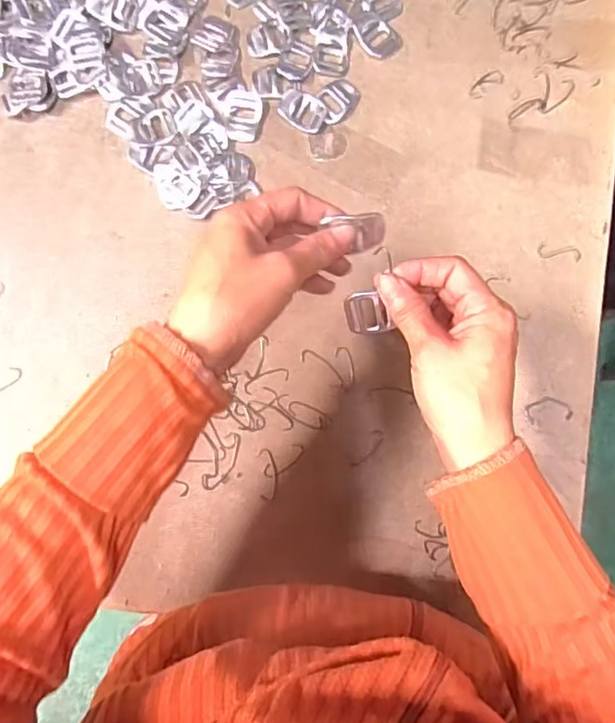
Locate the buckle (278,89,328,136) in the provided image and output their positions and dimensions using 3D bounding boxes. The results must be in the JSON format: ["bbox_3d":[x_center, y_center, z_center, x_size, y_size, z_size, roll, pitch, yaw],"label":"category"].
[{"bbox_3d":[-0.003,-0.207,0.464,0.039,0.004,0.029,25,83,-1],"label":"buckle"}]

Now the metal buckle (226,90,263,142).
[{"bbox_3d":[-0.051,-0.201,0.458,0.027,0.004,0.042,4,84,-3],"label":"metal buckle"}]

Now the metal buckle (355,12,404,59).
[{"bbox_3d":[0.058,-0.277,0.475,0.032,0.004,0.042,-40,88,-7],"label":"metal buckle"}]

